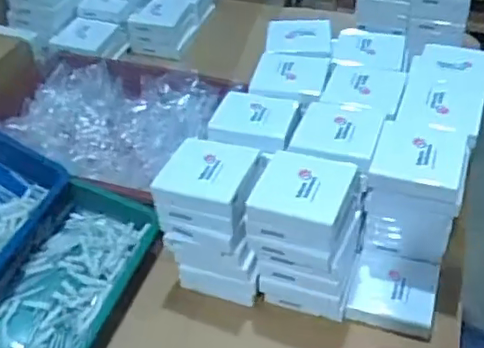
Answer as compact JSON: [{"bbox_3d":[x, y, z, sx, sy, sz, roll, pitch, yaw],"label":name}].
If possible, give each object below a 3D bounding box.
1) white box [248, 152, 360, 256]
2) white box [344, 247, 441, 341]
[{"bbox_3d":[0.060,0.024,0.581,0.090,0.049,0.085,16,44,19],"label":"white box"},{"bbox_3d":[0.162,0.127,0.642,0.086,0.034,0.089,12,43,15],"label":"white box"}]

